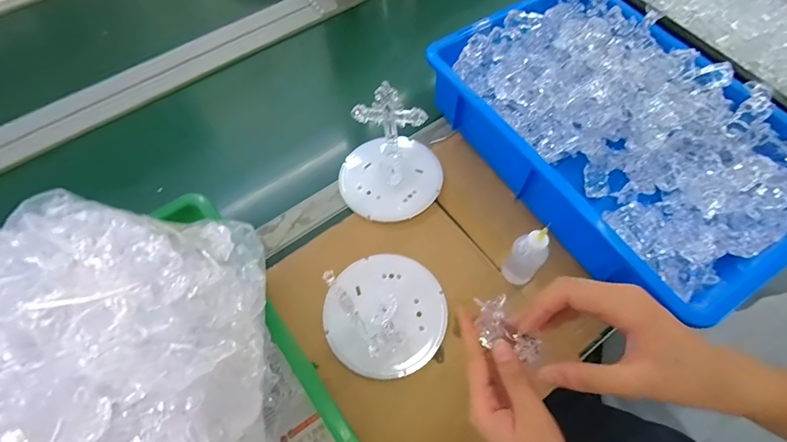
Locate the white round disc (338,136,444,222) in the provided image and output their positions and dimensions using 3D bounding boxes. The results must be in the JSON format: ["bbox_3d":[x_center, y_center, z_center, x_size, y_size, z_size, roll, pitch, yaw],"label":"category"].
[{"bbox_3d":[-0.004,-0.057,0.497,0.126,0.010,0.120,-1,62,1],"label":"white round disc"}]

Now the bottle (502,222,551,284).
[{"bbox_3d":[0.135,0.038,0.402,0.029,0.094,0.025,21,65,12],"label":"bottle"}]

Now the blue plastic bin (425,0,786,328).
[{"bbox_3d":[0.257,-0.105,0.466,0.267,0.097,0.392,-30,65,-13],"label":"blue plastic bin"}]

